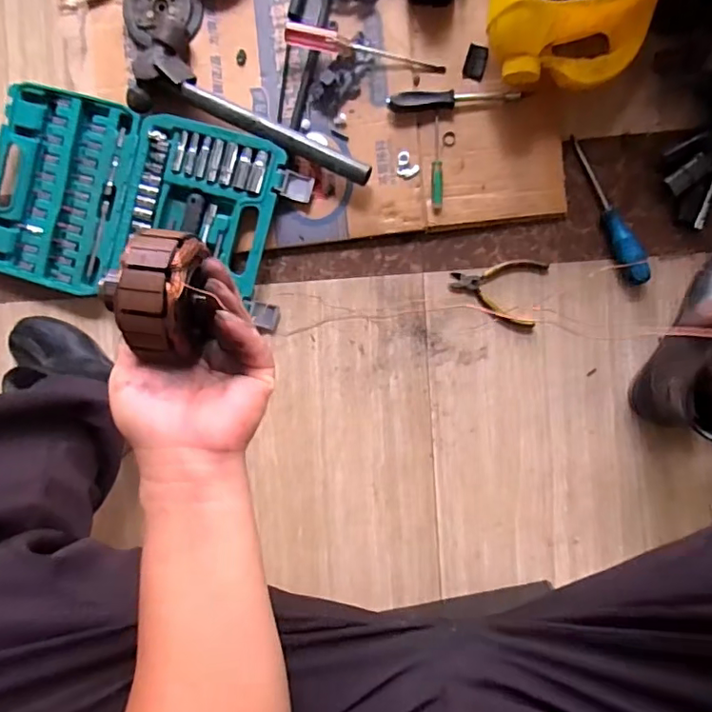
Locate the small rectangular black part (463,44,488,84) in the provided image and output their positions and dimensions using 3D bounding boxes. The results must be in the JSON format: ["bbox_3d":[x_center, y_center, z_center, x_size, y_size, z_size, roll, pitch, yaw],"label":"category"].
[{"bbox_3d":[0.146,-0.358,0.660,0.024,0.004,0.041,13,92,6],"label":"small rectangular black part"}]

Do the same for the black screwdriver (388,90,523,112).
[{"bbox_3d":[0.120,-0.316,0.659,0.160,0.030,0.018,-6,90,6],"label":"black screwdriver"}]

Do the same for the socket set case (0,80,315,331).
[{"bbox_3d":[-0.290,-0.192,0.720,0.427,0.050,0.249,17,93,6],"label":"socket set case"}]

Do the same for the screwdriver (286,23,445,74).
[{"bbox_3d":[0.011,-0.379,0.660,0.196,0.034,0.023,13,92,6],"label":"screwdriver"}]

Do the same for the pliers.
[{"bbox_3d":[0.175,-0.088,0.678,0.113,0.006,0.081,14,92,6],"label":"pliers"}]

